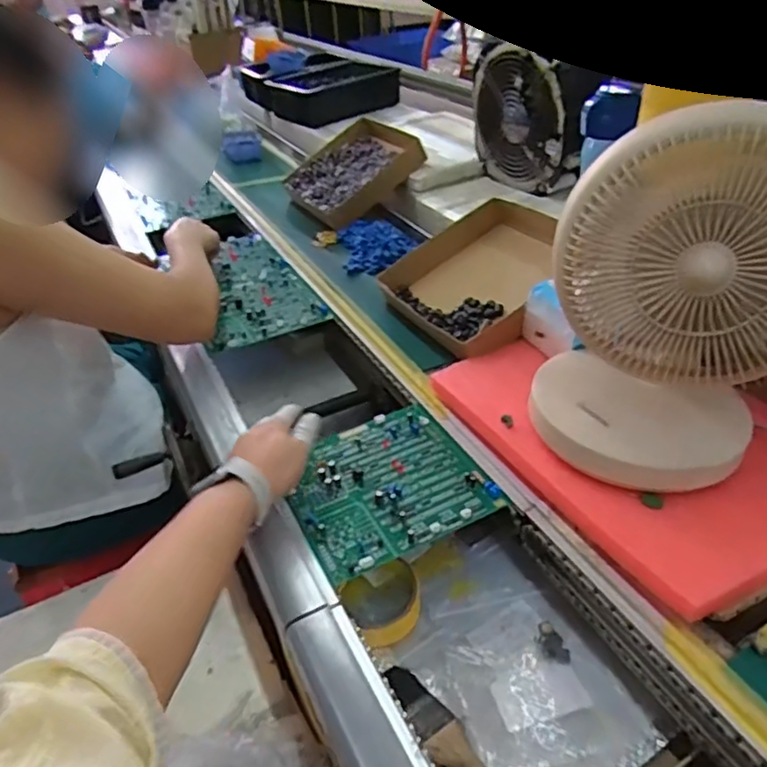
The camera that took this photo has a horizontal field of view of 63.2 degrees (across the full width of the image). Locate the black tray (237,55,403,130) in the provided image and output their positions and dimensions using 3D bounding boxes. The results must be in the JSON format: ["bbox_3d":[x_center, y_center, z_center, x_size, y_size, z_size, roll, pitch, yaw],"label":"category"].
[{"bbox_3d":[-0.171,-0.781,1.621,0.302,0.086,0.383,-20,40,-19],"label":"black tray"}]

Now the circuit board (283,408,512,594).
[{"bbox_3d":[-0.001,0.099,0.624,0.182,0.011,0.172,-20,40,-19],"label":"circuit board"}]

